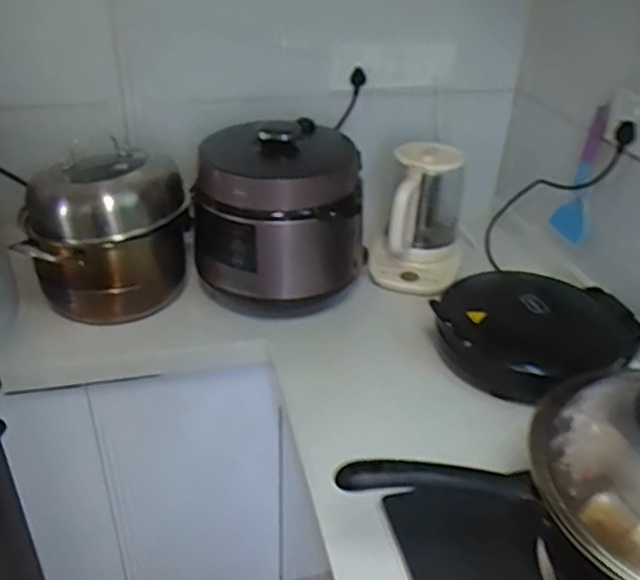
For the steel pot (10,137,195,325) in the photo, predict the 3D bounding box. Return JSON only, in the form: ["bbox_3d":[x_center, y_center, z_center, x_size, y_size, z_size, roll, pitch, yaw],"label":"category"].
[{"bbox_3d":[-0.363,-0.103,1.119,0.268,0.234,0.250,-6,36,-14],"label":"steel pot"}]

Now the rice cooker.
[{"bbox_3d":[-0.070,-0.146,1.143,0.302,0.246,0.258,-6,36,-14],"label":"rice cooker"}]

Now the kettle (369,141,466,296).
[{"bbox_3d":[0.192,-0.130,1.223,0.169,0.231,0.174,10,35,8],"label":"kettle"}]

